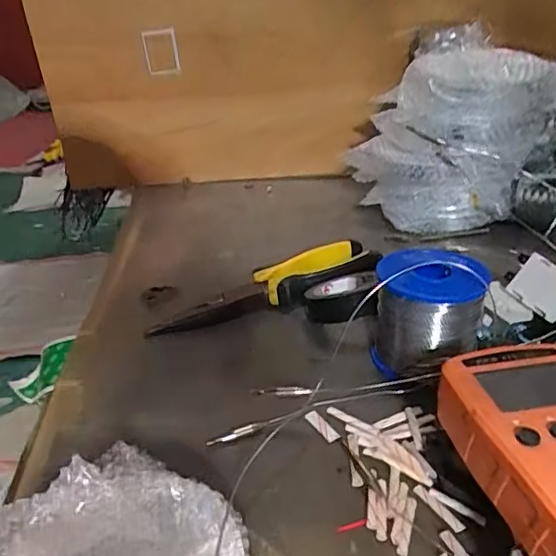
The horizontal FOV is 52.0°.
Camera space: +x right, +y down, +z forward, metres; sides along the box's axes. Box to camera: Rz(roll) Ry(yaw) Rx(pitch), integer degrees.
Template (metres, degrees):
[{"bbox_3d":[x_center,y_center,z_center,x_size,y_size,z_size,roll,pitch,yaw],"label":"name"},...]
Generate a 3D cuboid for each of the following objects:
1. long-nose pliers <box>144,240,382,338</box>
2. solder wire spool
[{"bbox_3d":[-0.005,0.009,0.433,0.183,0.021,0.055,-18,32,-20],"label":"long-nose pliers"},{"bbox_3d":[0.093,0.020,0.351,0.064,0.066,0.064,3,31,16],"label":"solder wire spool"}]

